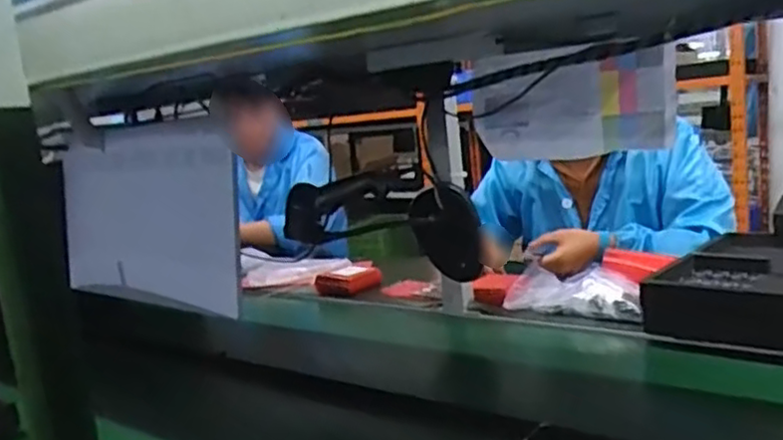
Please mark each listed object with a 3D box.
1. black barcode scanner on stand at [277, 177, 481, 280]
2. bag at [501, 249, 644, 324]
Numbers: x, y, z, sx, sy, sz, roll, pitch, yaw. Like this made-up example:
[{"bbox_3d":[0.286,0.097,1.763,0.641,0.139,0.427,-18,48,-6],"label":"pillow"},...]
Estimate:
[{"bbox_3d":[0.003,-0.001,1.111,0.336,0.153,0.081,11,5,-18],"label":"black barcode scanner on stand"},{"bbox_3d":[0.297,0.106,1.123,0.218,0.072,0.119,-1,11,30],"label":"bag"}]

